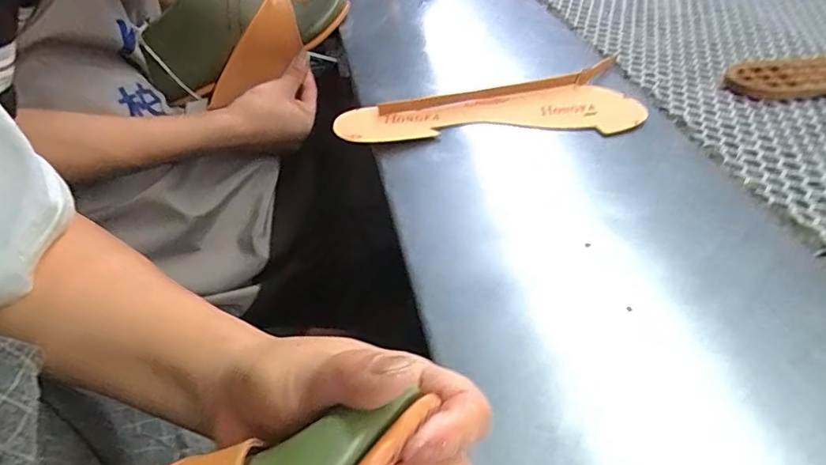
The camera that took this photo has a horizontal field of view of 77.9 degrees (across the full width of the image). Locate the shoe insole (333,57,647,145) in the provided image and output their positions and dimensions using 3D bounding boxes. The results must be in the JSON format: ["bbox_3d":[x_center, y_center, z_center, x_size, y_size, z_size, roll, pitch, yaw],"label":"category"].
[{"bbox_3d":[0.061,-0.101,0.412,0.239,0.020,0.086,-4,44,-9],"label":"shoe insole"}]

